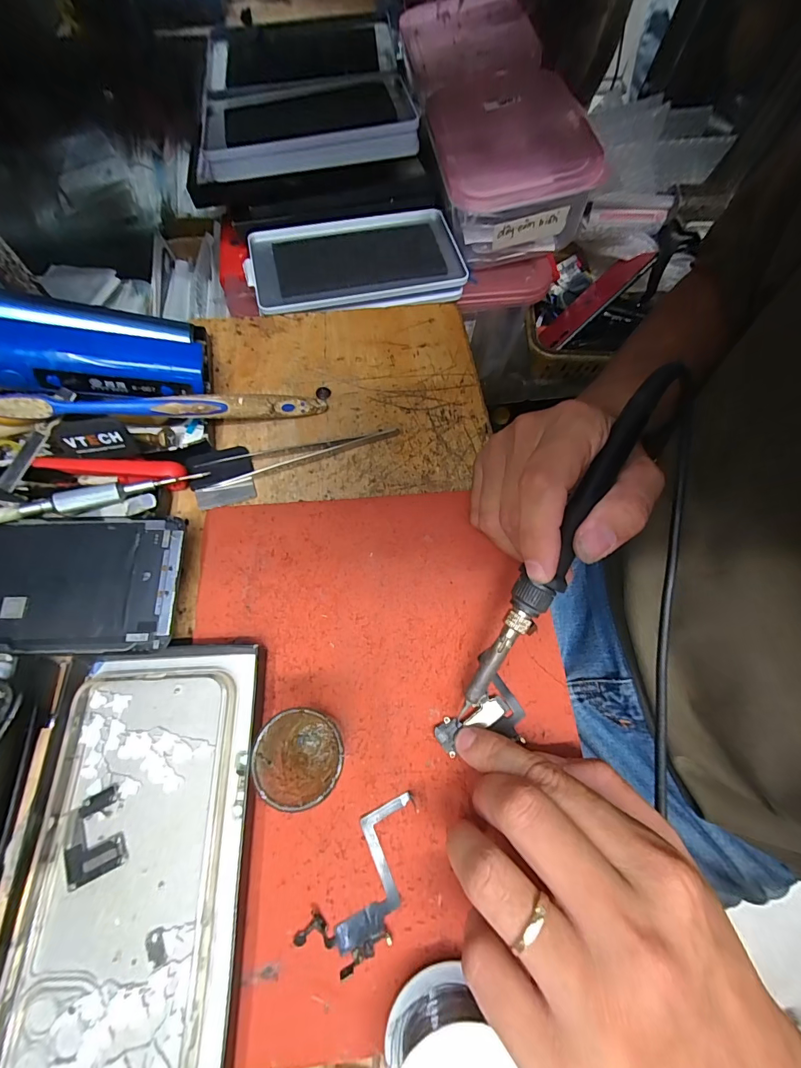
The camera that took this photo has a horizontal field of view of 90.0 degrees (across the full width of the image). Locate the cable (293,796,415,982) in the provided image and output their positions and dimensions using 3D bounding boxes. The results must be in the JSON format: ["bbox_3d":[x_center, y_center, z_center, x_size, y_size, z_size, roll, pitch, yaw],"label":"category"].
[{"bbox_3d":[-0.013,0.158,0.184,0.033,0.004,0.071,31,69,10],"label":"cable"}]

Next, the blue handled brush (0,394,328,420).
[{"bbox_3d":[-0.138,-0.080,0.251,0.179,0.011,0.011,-7,67,-20],"label":"blue handled brush"}]

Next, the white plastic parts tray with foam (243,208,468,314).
[{"bbox_3d":[-0.040,-0.247,0.364,0.187,0.019,0.105,-11,68,-8],"label":"white plastic parts tray with foam"}]

